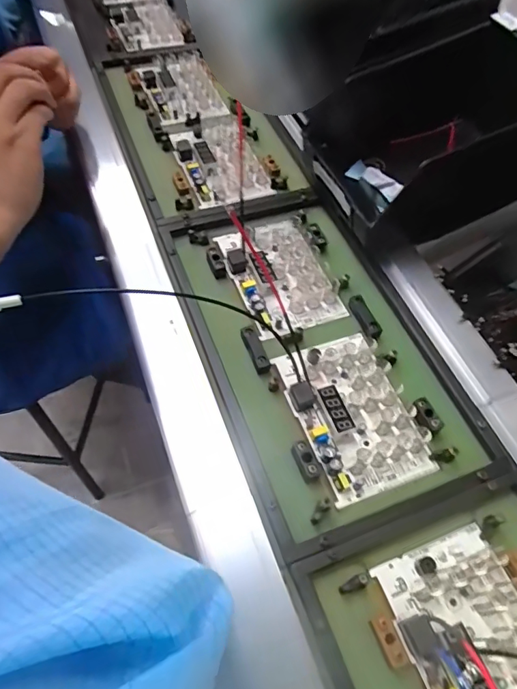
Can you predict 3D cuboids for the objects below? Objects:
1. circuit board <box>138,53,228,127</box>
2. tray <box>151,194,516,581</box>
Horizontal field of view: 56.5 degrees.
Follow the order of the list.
[{"bbox_3d":[-0.102,-0.334,0.628,0.086,0.027,0.131,-21,61,-13],"label":"circuit board"},{"bbox_3d":[0.044,-0.006,0.429,0.179,0.020,0.336,-18,60,-12],"label":"tray"}]

